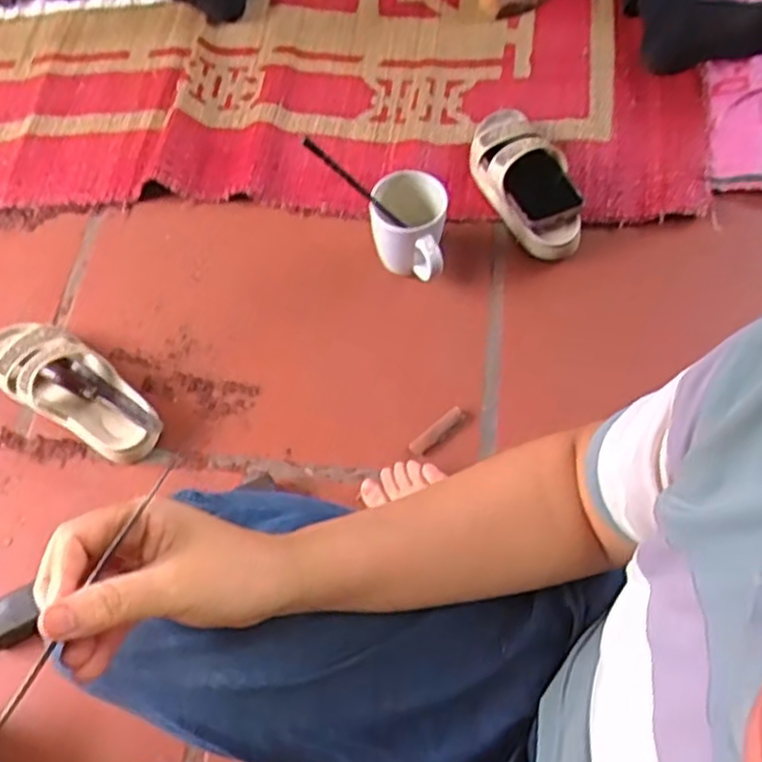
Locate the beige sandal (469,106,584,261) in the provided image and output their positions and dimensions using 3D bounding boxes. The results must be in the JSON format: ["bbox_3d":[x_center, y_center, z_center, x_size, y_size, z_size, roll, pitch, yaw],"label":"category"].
[{"bbox_3d":[0.183,-0.261,0.925,0.097,0.065,0.233,-23,64,-11],"label":"beige sandal"}]

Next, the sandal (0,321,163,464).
[{"bbox_3d":[-0.344,0.005,0.811,0.235,0.064,0.089,32,67,16],"label":"sandal"}]

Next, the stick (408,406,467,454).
[{"bbox_3d":[0.062,0.055,0.801,0.071,0.022,0.017,-37,67,-17],"label":"stick"}]

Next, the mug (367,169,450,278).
[{"bbox_3d":[0.032,-0.174,0.851,0.086,0.109,0.102,-1,62,0],"label":"mug"}]

